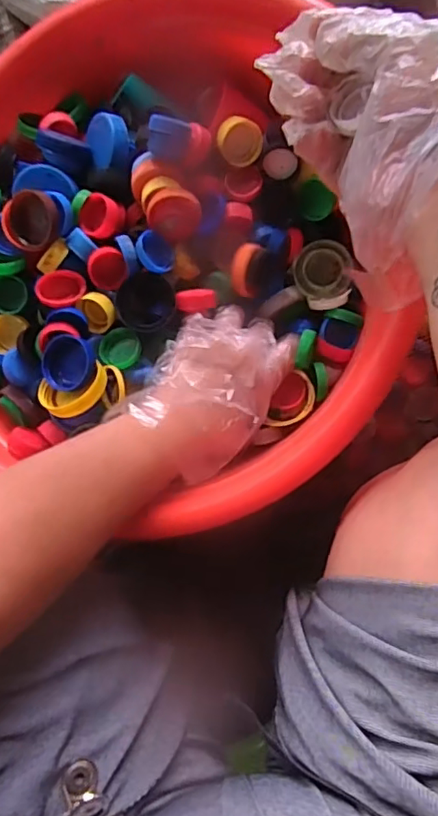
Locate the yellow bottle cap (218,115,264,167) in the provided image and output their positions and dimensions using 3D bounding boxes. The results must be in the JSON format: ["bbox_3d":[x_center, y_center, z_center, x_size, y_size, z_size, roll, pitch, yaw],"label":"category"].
[{"bbox_3d":[0.015,-0.204,0.418,0.034,0.034,0.014,-9,40,-13],"label":"yellow bottle cap"}]

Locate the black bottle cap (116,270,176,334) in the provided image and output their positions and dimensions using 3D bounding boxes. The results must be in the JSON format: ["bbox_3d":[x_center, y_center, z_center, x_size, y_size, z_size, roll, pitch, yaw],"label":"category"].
[{"bbox_3d":[-0.055,-0.079,0.410,0.044,0.013,0.045,-1,83,5],"label":"black bottle cap"}]

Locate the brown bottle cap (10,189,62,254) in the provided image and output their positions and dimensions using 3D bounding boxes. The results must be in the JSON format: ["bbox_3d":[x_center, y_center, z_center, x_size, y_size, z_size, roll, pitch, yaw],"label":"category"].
[{"bbox_3d":[-0.133,-0.136,0.395,0.040,0.013,0.040,11,120,19],"label":"brown bottle cap"}]

